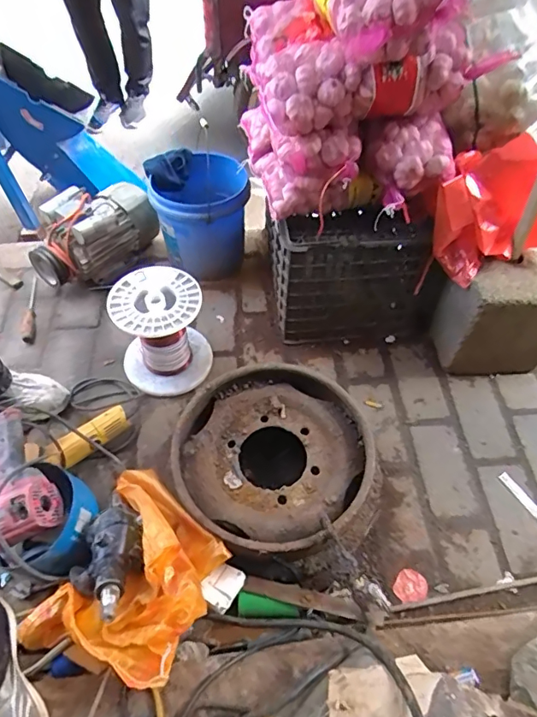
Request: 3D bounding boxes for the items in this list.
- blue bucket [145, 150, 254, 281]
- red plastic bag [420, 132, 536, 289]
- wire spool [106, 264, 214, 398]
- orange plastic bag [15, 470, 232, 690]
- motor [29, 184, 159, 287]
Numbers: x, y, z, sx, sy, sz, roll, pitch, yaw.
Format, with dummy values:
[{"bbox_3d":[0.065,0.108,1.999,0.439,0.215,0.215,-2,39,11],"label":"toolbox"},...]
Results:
[{"bbox_3d":[-0.192,-0.412,1.419,0.269,0.249,0.267,-12,56,-11],"label":"blue bucket"},{"bbox_3d":[0.495,-0.327,1.086,0.270,0.213,0.237,-15,56,-13],"label":"red plastic bag"},{"bbox_3d":[-0.255,-0.057,1.202,0.202,0.242,0.202,1,54,-2],"label":"wire spool"},{"bbox_3d":[-0.230,0.357,0.855,0.286,0.152,0.342,20,56,11],"label":"orange plastic bag"},{"bbox_3d":[-0.509,-0.367,1.429,0.200,0.197,0.369,34,59,20],"label":"motor"}]

